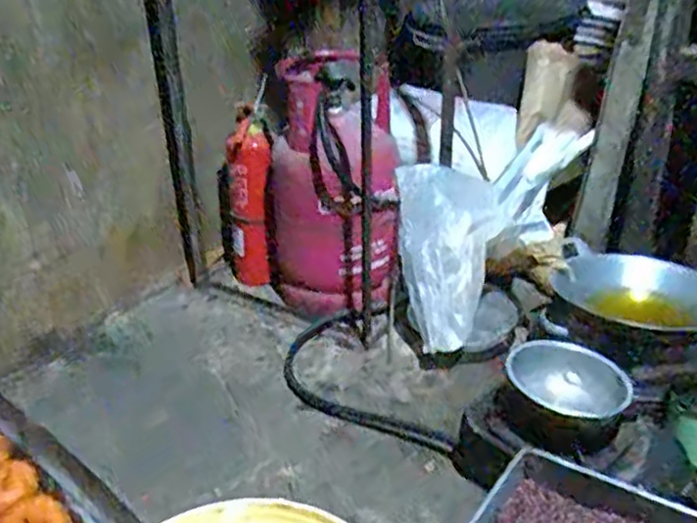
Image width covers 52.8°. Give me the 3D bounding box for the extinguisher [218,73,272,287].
[{"bbox_3d":[-0.243,-0.151,1.702,0.143,0.478,0.110,-5,29,-5],"label":"extinguisher"}]

